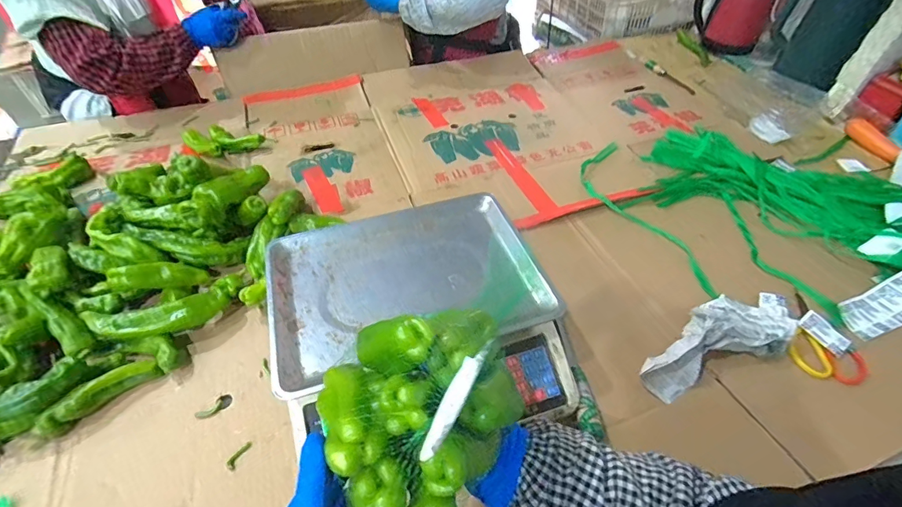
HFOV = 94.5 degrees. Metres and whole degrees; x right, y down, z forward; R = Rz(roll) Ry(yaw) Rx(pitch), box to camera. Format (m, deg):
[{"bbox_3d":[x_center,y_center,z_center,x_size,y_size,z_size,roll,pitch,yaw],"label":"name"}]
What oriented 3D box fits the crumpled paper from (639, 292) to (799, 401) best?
[{"bbox_3d":[0.368,0.114,0.581,0.256,0.059,0.102,-17,52,-13],"label":"crumpled paper"}]

